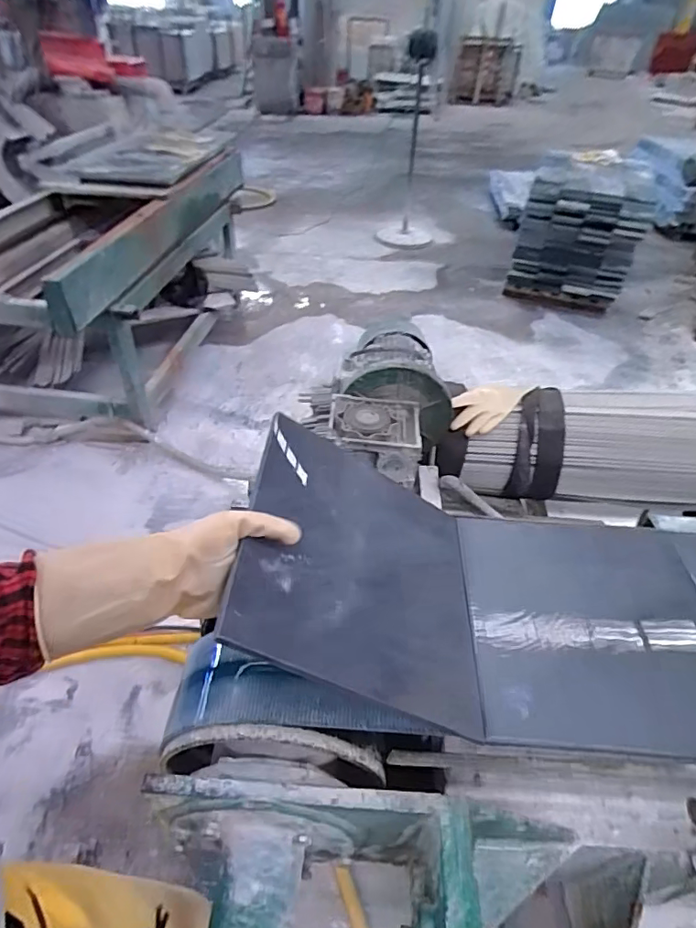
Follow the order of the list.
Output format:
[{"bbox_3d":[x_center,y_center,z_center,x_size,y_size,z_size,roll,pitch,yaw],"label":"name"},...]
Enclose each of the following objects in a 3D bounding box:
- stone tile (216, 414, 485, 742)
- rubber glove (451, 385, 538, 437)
[{"bbox_3d":[0.025,0.109,0.577,0.302,0.013,0.297,31,37,-22],"label":"stone tile"},{"bbox_3d":[0.302,-0.129,1.109,0.200,0.037,0.102,-29,51,-31],"label":"rubber glove"}]

